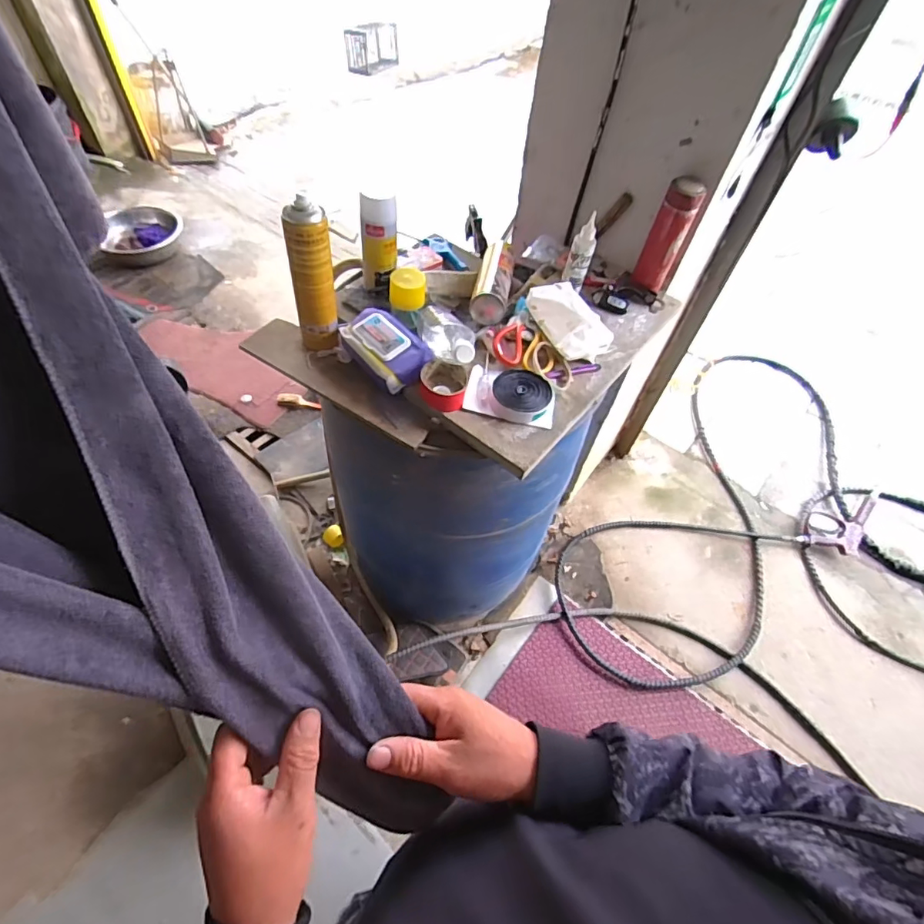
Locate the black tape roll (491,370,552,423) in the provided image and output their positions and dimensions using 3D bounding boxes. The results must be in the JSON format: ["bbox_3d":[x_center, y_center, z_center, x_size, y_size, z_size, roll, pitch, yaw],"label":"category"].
[{"bbox_3d":[0.096,-0.110,0.835,0.096,0.030,0.101,29,58,14],"label":"black tape roll"}]

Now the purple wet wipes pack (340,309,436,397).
[{"bbox_3d":[-0.128,-0.188,0.868,0.096,0.060,0.161,-31,63,-23],"label":"purple wet wipes pack"}]

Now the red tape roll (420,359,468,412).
[{"bbox_3d":[-0.031,-0.123,0.824,0.075,0.035,0.075,2,56,-3],"label":"red tape roll"}]

